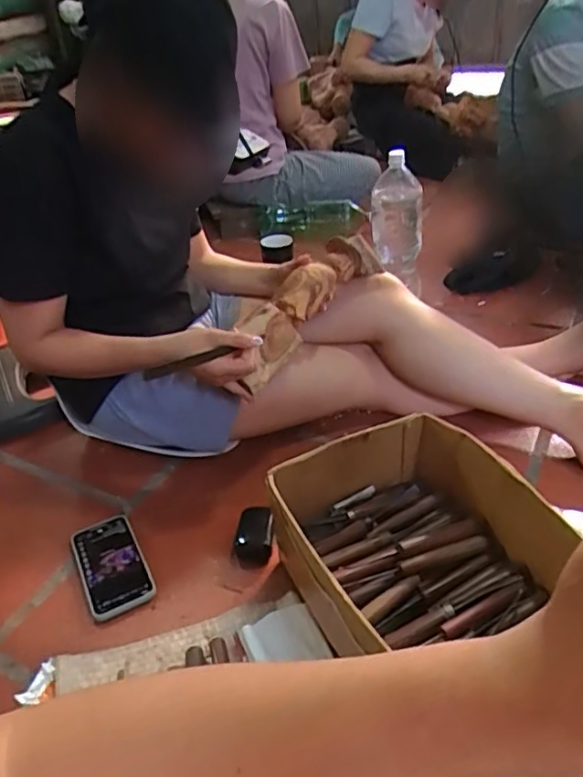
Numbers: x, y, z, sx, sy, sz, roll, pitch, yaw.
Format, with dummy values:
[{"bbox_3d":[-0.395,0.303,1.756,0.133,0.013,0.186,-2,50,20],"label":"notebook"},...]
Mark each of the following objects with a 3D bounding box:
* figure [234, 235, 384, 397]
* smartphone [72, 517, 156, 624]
[{"bbox_3d":[0.010,-0.121,0.879,0.084,0.076,0.288,23,61,35],"label":"figure"},{"bbox_3d":[-0.234,0.227,0.782,0.079,0.012,0.155,-21,39,-19],"label":"smartphone"}]

